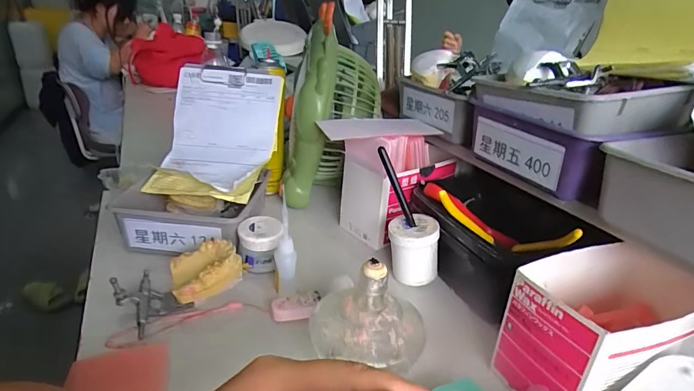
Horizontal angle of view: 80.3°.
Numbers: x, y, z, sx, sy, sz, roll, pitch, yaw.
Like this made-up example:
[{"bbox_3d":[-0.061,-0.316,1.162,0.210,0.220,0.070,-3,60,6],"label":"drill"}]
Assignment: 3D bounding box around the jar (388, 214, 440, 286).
[{"bbox_3d":[0.076,0.062,0.472,0.057,0.069,0.049,8,24,7],"label":"jar"}]

